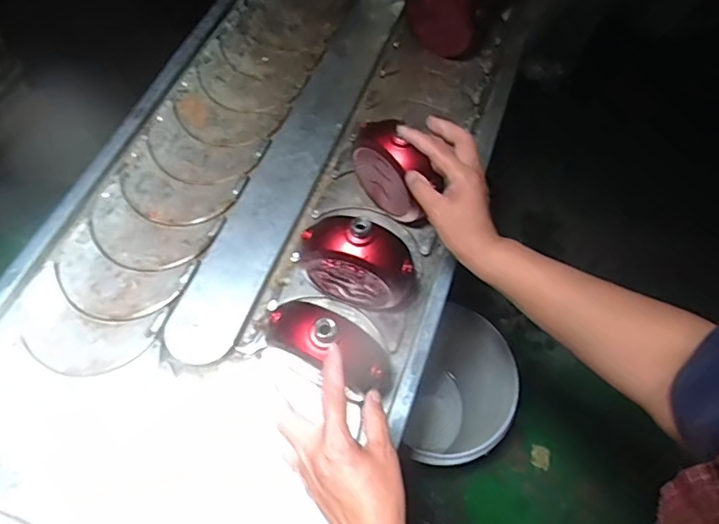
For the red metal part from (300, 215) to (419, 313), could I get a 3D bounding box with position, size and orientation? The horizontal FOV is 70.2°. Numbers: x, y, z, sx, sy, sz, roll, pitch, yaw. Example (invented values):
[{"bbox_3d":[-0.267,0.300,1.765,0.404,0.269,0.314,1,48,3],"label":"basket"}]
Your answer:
[{"bbox_3d":[0.001,0.005,0.632,0.141,0.153,0.072,22,67,6],"label":"red metal part"}]

